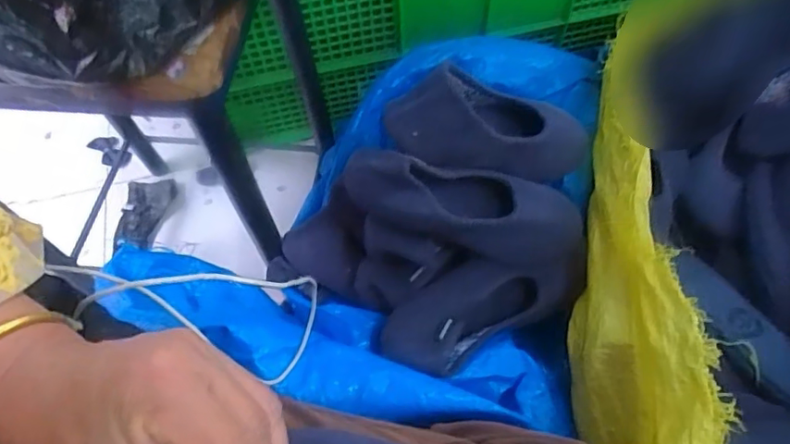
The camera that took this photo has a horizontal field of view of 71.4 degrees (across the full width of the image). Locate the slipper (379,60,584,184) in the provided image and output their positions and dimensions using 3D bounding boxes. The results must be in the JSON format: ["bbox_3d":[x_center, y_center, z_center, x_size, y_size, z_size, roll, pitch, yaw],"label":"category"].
[{"bbox_3d":[0.109,-0.096,0.554,0.252,0.068,0.074,3,54,-30],"label":"slipper"}]

